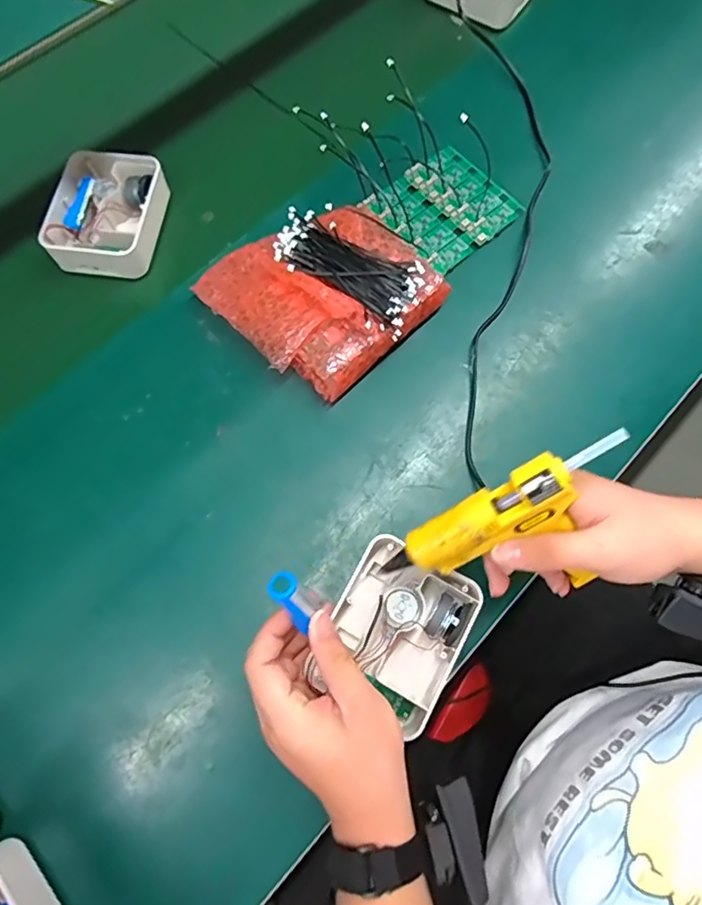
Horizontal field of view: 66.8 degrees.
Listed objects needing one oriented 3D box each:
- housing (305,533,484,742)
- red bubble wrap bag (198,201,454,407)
[{"bbox_3d":[0.035,0.142,0.426,0.098,0.047,0.118,28,73,9],"label":"housing"},{"bbox_3d":[-0.027,-0.161,0.519,0.183,0.063,0.183,-41,76,-14],"label":"red bubble wrap bag"}]

